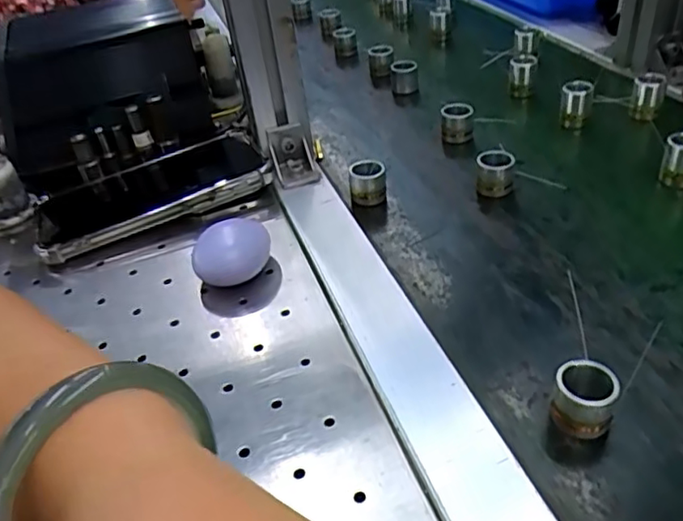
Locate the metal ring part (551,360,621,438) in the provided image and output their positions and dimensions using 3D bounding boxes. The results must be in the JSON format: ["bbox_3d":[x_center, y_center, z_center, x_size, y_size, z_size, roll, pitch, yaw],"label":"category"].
[{"bbox_3d":[0.106,0.060,0.263,0.024,0.023,0.023,-7,38,5],"label":"metal ring part"}]

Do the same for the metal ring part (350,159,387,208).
[{"bbox_3d":[0.018,-0.055,0.422,0.024,0.024,0.020,-6,38,6],"label":"metal ring part"}]

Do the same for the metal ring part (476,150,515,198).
[{"bbox_3d":[0.105,-0.059,0.415,0.024,0.028,0.019,7,41,21],"label":"metal ring part"}]

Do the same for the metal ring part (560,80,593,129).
[{"bbox_3d":[0.182,-0.120,0.470,0.021,0.036,0.017,10,42,24],"label":"metal ring part"}]

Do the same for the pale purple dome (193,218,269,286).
[{"bbox_3d":[-0.065,-0.004,0.365,0.040,0.026,0.035,0,39,13],"label":"pale purple dome"}]

